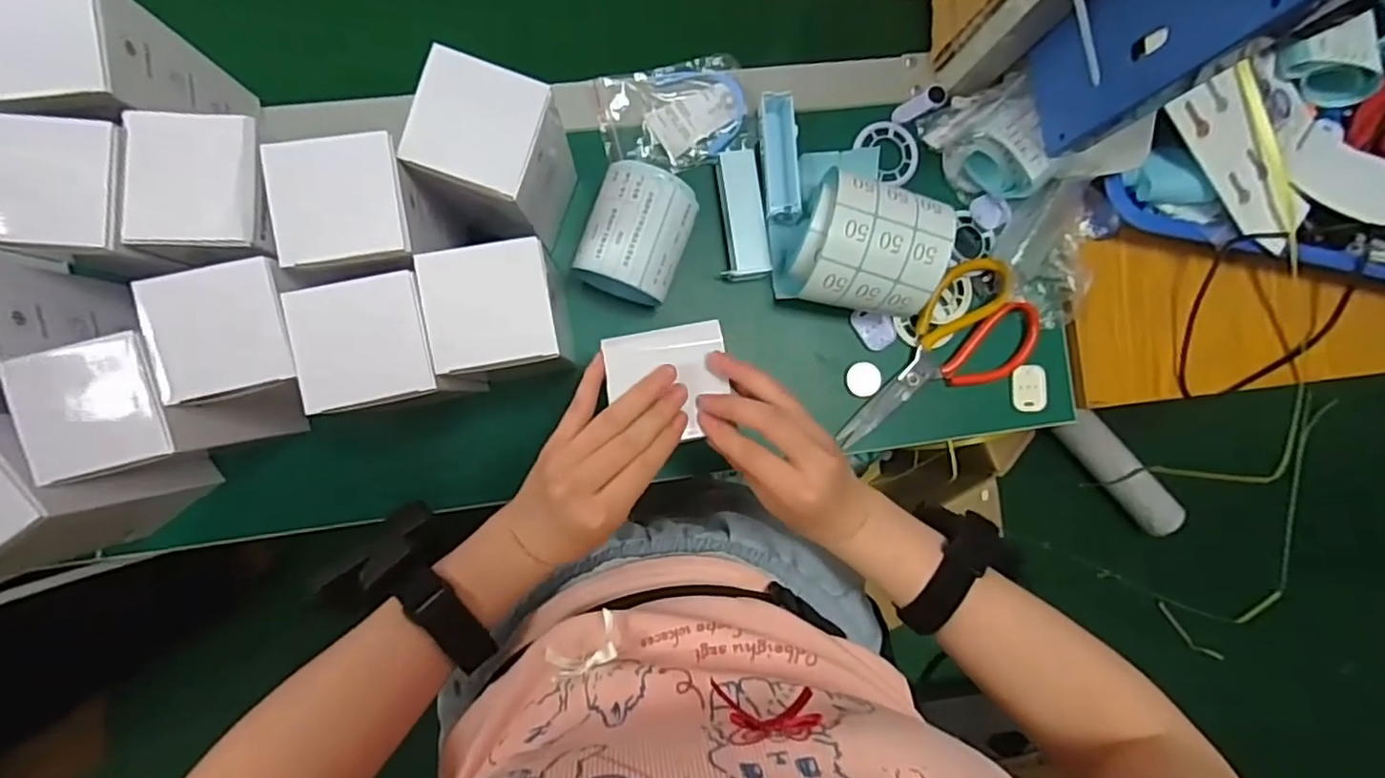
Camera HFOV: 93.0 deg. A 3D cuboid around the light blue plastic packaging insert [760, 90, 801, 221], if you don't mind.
[{"bbox_3d":[0.075,-0.194,0.548,0.032,0.020,0.100,-5,89,-6],"label":"light blue plastic packaging insert"}]

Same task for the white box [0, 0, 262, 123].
[{"bbox_3d":[-0.360,-0.186,0.415,0.081,0.141,0.078,-10,89,-6],"label":"white box"}]

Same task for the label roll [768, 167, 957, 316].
[{"bbox_3d":[0.132,-0.112,0.526,0.118,0.082,0.095,8,87,-6],"label":"label roll"}]

